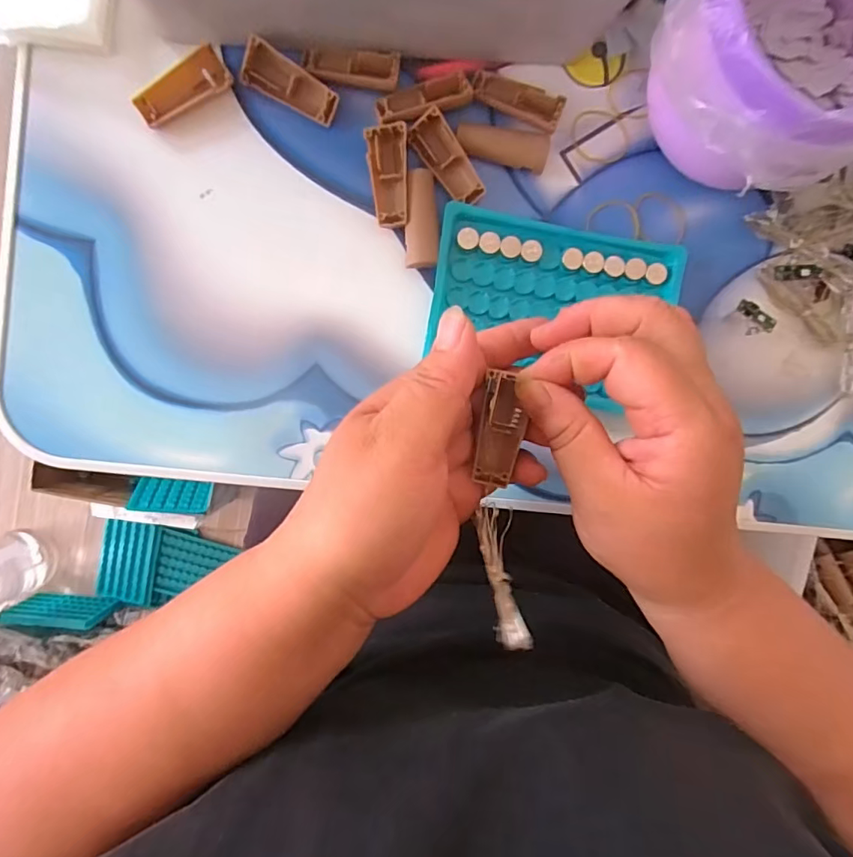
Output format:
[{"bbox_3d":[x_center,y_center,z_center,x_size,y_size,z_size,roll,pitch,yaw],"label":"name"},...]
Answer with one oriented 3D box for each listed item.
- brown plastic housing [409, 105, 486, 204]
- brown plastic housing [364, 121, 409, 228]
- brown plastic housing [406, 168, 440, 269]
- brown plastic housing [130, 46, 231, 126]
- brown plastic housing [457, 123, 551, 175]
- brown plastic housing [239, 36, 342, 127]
[{"bbox_3d":[0.012,-0.141,0.266,0.018,0.006,0.048,-38,94,-2],"label":"brown plastic housing"},{"bbox_3d":[-0.020,-0.132,0.266,0.021,0.007,0.051,-3,92,-4],"label":"brown plastic housing"},{"bbox_3d":[-0.002,-0.111,0.269,0.018,0.008,0.050,3,92,-4],"label":"brown plastic housing"},{"bbox_3d":[-0.124,-0.173,0.258,0.048,0.010,0.015,-32,94,-2],"label":"brown plastic housing"},{"bbox_3d":[0.040,-0.150,0.270,0.049,0.007,0.017,8,91,-4],"label":"brown plastic housing"},{"bbox_3d":[-0.070,-0.176,0.261,0.050,0.012,0.019,29,90,-4],"label":"brown plastic housing"}]

